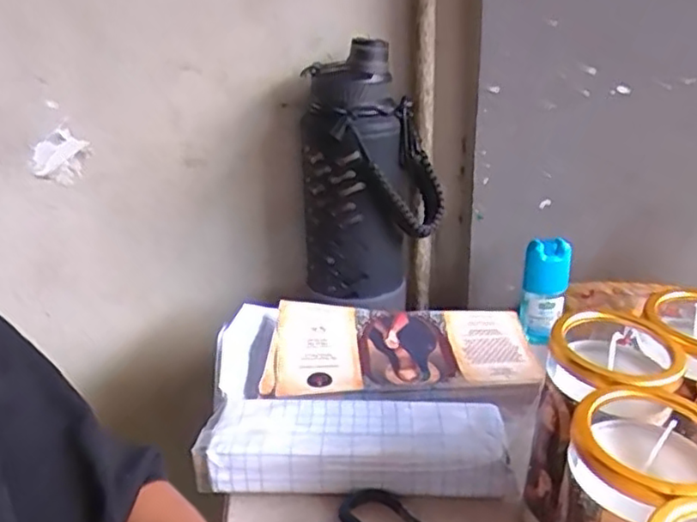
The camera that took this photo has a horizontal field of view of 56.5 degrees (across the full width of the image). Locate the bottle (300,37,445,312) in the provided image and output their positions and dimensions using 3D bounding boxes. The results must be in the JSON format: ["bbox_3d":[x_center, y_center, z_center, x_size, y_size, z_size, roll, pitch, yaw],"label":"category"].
[{"bbox_3d":[0.018,-0.065,0.577,0.123,0.215,0.106,2,25,7],"label":"bottle"}]

